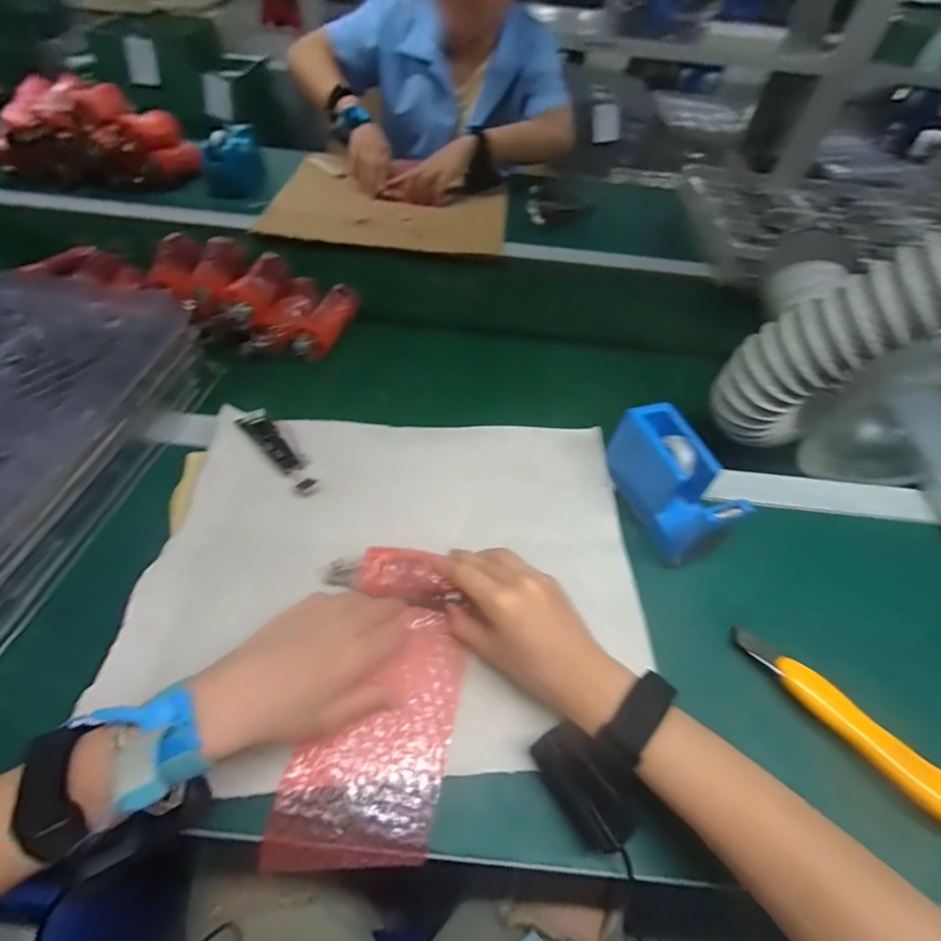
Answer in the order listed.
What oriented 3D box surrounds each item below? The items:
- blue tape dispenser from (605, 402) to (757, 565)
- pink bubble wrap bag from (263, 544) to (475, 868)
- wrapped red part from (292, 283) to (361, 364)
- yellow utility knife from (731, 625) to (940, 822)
[{"bbox_3d":[0.179,0.009,0.440,0.051,0.069,0.129,-13,54,-14],"label":"blue tape dispenser"},{"bbox_3d":[-0.056,0.162,0.342,0.096,0.031,0.205,13,60,6],"label":"pink bubble wrap bag"},{"bbox_3d":[-0.178,-0.181,0.597,0.044,0.036,0.117,18,53,10],"label":"wrapped red part"},{"bbox_3d":[0.272,0.179,0.344,0.025,0.025,0.175,-33,61,-26],"label":"yellow utility knife"}]

